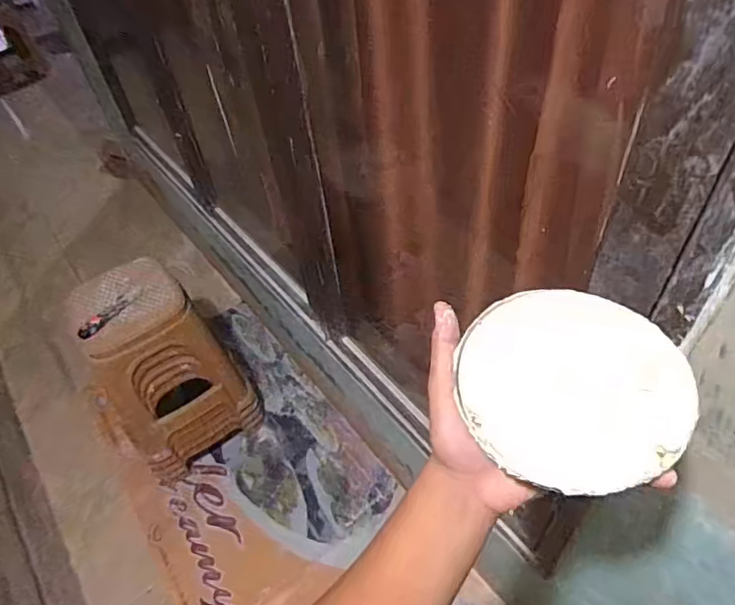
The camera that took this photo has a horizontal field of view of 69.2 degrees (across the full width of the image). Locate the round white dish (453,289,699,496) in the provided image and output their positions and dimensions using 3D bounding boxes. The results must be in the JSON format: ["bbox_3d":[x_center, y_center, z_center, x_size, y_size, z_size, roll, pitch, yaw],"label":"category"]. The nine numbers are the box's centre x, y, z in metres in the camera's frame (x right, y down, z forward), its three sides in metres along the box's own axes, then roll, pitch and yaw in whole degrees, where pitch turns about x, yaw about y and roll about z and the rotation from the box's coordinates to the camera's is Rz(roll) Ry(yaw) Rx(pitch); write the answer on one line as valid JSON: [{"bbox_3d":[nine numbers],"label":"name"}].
[{"bbox_3d":[0.138,0.056,0.364,0.143,0.029,0.145,-3,48,4],"label":"round white dish"}]

